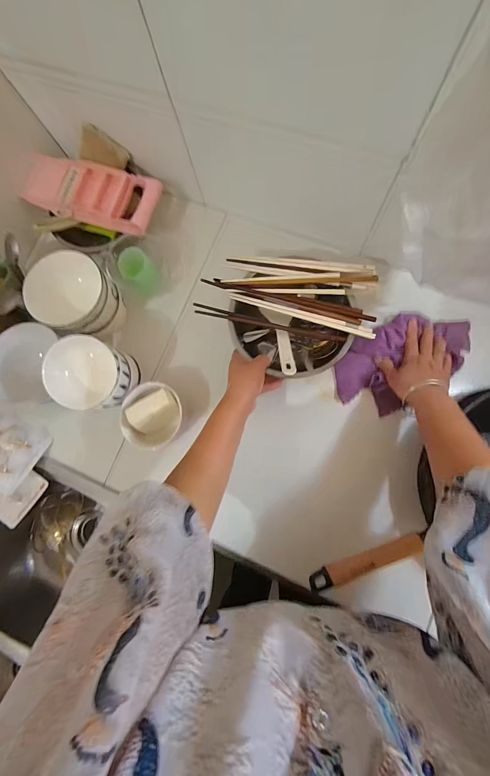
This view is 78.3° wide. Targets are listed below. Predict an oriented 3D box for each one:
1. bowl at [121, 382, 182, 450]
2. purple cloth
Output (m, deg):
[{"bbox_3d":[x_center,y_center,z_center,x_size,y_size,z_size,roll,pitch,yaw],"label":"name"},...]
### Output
[{"bbox_3d":[-0.158,0.051,0.542,0.106,0.072,0.114,-6,82,5],"label":"bowl"},{"bbox_3d":[0.275,-0.054,0.527,0.243,0.029,0.134,-34,81,1],"label":"purple cloth"}]

